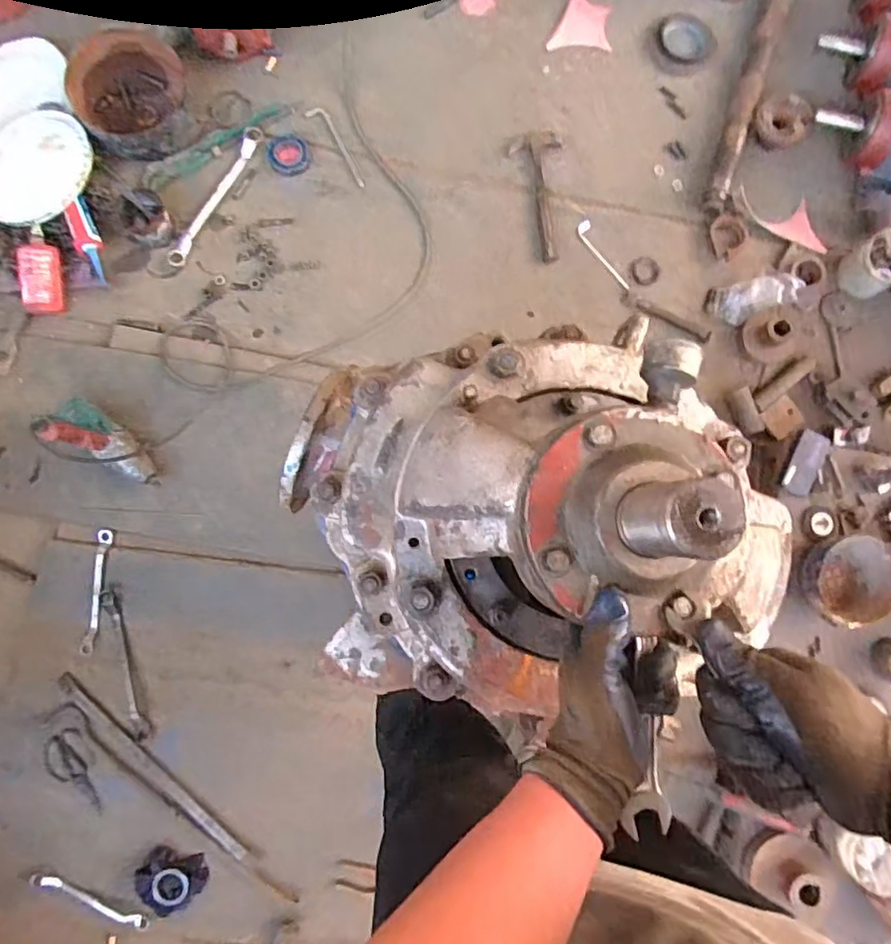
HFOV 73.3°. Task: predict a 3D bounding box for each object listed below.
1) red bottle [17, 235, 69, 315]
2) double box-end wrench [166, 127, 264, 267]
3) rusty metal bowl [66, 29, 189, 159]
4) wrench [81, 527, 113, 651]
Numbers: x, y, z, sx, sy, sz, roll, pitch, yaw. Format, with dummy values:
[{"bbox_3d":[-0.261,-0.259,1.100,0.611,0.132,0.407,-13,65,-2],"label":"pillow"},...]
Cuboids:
[{"bbox_3d":[-0.904,-0.442,1.339,0.091,0.038,0.169,0,107,-10],"label":"red bottle"},{"bbox_3d":[-0.546,-0.657,1.424,0.049,0.023,0.389,28,82,4],"label":"double box-end wrench"},{"bbox_3d":[-0.713,-0.858,1.388,0.257,0.078,0.283,-29,82,-4],"label":"rusty metal bowl"},{"bbox_3d":[-0.743,0.253,1.275,0.029,0.013,0.253,2,81,0],"label":"wrench"}]

